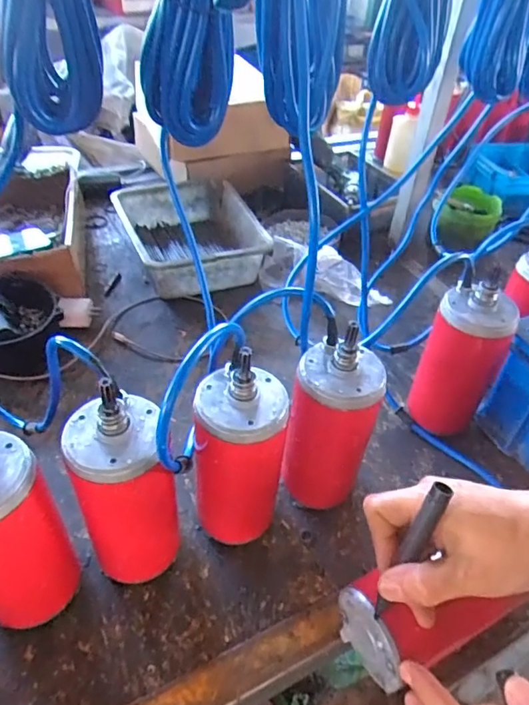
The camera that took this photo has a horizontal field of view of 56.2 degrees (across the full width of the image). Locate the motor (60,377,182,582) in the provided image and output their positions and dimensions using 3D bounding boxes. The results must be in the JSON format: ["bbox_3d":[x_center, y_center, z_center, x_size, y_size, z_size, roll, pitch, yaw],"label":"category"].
[{"bbox_3d":[-0.111,0.113,0.403,0.073,0.213,0.070,2,42,-2],"label":"motor"}]

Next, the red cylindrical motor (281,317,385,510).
[{"bbox_3d":[0.064,0.062,0.464,0.080,0.173,0.078,11,42,7],"label":"red cylindrical motor"}]

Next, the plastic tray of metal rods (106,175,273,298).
[{"bbox_3d":[-0.125,-0.196,0.837,0.207,0.077,0.248,-15,45,-20],"label":"plastic tray of metal rods"}]

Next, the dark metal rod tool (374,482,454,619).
[{"bbox_3d":[0.098,0.140,0.342,0.015,0.121,0.016,25,28,19],"label":"dark metal rod tool"}]

